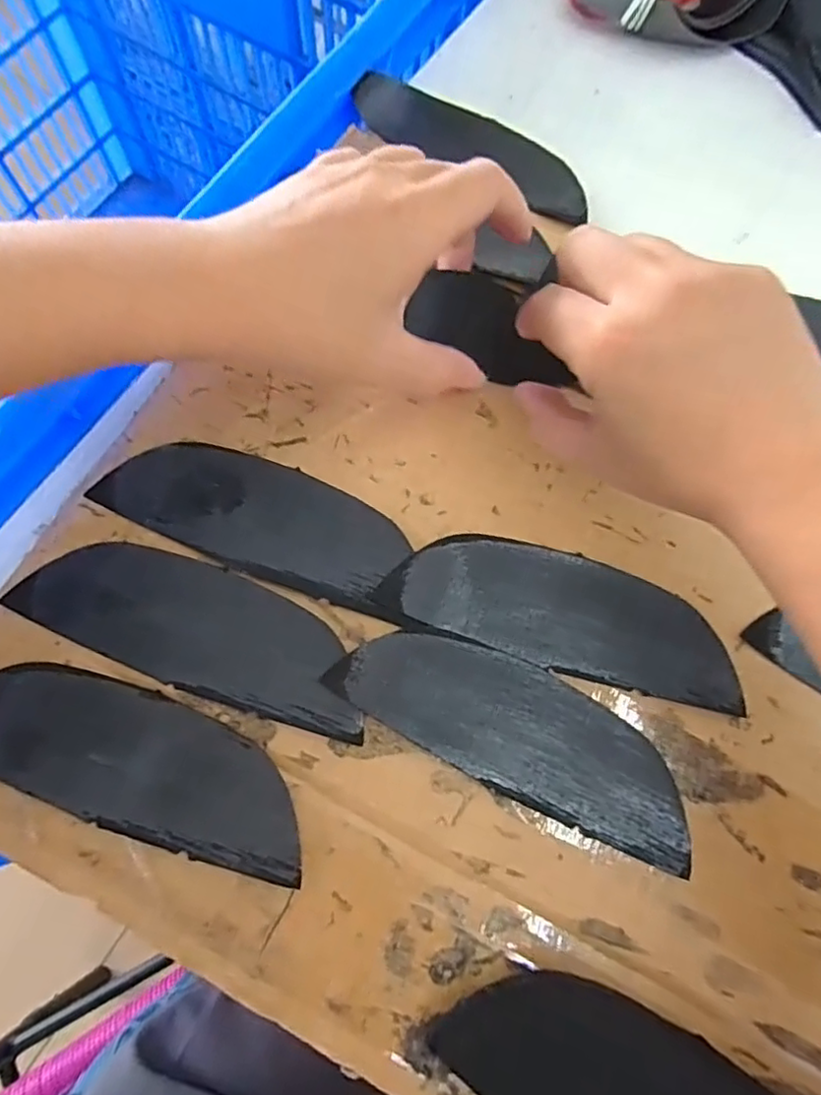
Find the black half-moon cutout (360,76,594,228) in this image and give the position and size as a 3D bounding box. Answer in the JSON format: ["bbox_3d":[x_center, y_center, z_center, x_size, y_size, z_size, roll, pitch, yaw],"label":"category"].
[{"bbox_3d":[0.038,-0.212,0.326,0.130,0.017,0.047,31,74,8],"label":"black half-moon cutout"}]

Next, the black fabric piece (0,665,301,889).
[{"bbox_3d":[-0.103,0.076,0.229,0.139,0.004,0.046,17,72,4],"label":"black fabric piece"}]

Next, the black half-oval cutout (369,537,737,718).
[{"bbox_3d":[0.061,0.025,0.251,0.138,0.004,0.046,16,72,3],"label":"black half-oval cutout"}]

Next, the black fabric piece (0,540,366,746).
[{"bbox_3d":[-0.081,0.030,0.243,0.139,0.004,0.046,19,72,4],"label":"black fabric piece"}]

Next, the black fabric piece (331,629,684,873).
[{"bbox_3d":[0.040,0.068,0.237,0.138,0.004,0.045,25,73,6],"label":"black fabric piece"}]

